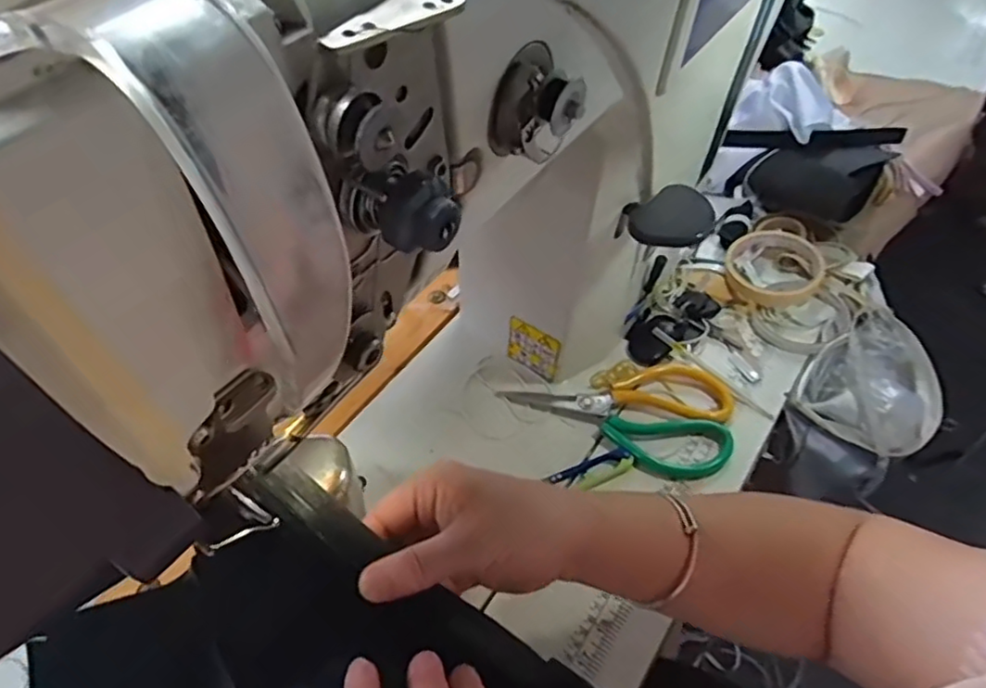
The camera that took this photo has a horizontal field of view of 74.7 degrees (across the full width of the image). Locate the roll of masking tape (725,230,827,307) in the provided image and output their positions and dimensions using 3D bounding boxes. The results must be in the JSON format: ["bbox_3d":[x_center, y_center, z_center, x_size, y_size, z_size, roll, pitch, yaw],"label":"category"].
[{"bbox_3d":[0.275,-0.076,0.633,0.090,0.023,0.090,-2,49,3],"label":"roll of masking tape"}]

